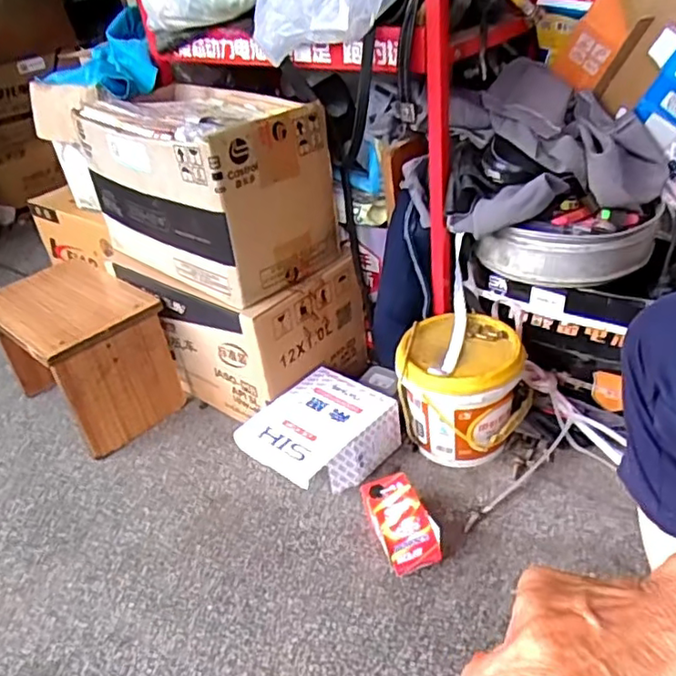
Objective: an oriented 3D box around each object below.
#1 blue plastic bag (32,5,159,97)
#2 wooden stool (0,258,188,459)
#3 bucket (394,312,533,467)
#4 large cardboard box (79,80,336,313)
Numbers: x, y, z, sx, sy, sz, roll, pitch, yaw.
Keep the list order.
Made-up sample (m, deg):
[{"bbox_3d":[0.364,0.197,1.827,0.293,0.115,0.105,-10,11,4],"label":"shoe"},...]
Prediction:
[{"bbox_3d":[-0.420,-0.483,1.077,0.191,0.102,0.200,-17,36,-15],"label":"blue plastic bag"},{"bbox_3d":[-0.442,0.025,1.091,0.283,0.221,0.194,24,45,37],"label":"wooden stool"},{"bbox_3d":[0.181,0.082,0.921,0.165,0.174,0.160,-5,34,3],"label":"bucket"},{"bbox_3d":[-0.203,-0.251,0.995,0.245,0.243,0.367,-33,42,-33],"label":"large cardboard box"}]

